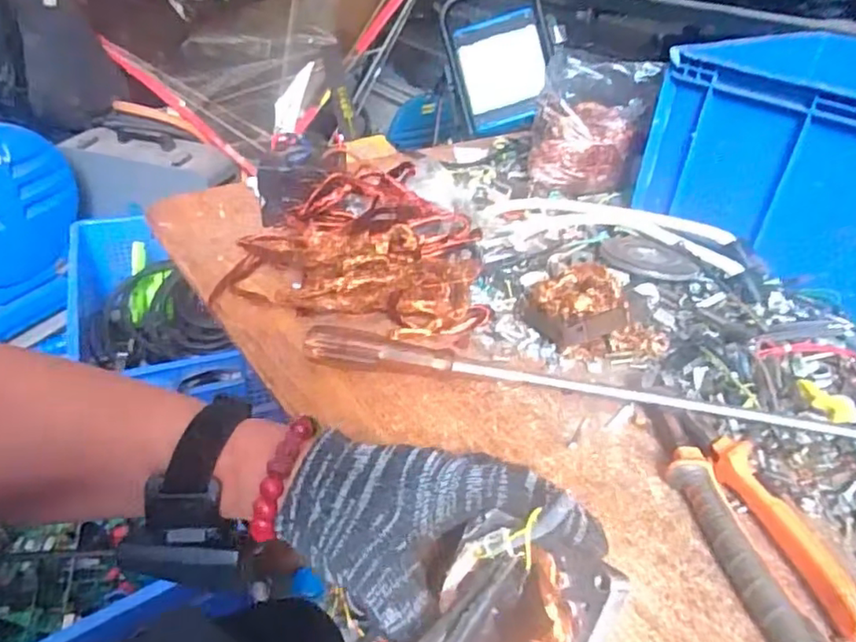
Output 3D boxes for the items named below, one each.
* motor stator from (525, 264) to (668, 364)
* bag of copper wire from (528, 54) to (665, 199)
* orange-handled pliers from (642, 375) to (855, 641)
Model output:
[{"bbox_3d":[0.131,-0.008,0.482,0.080,0.051,0.087,4,35,-3],"label":"motor stator"},{"bbox_3d":[0.183,-0.218,0.696,0.119,0.134,0.090,23,38,24],"label":"bag of copper wire"},{"bbox_3d":[0.181,0.107,0.370,0.052,0.027,0.190,-2,35,-11],"label":"orange-handled pliers"}]

